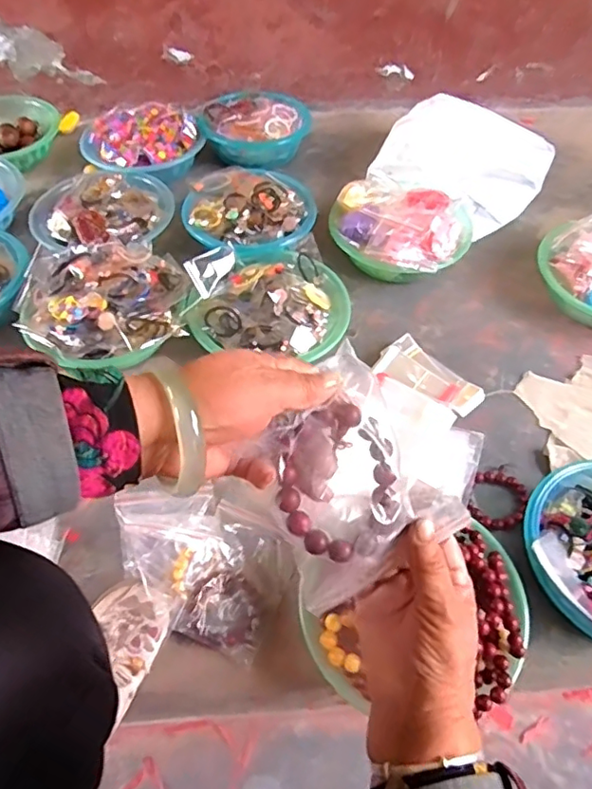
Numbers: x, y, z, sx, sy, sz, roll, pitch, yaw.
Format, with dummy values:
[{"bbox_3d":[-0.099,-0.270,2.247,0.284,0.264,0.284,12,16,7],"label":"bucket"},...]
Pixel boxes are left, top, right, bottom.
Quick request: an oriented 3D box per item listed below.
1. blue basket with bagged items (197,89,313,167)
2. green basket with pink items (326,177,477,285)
[{"bbox_3d":[-0.085,-0.549,1.168,0.222,0.082,0.187,-11,55,-9],"label":"blue basket with bagged items"},{"bbox_3d":[0.178,-0.269,0.966,0.237,0.109,0.191,4,54,2],"label":"green basket with pink items"}]

